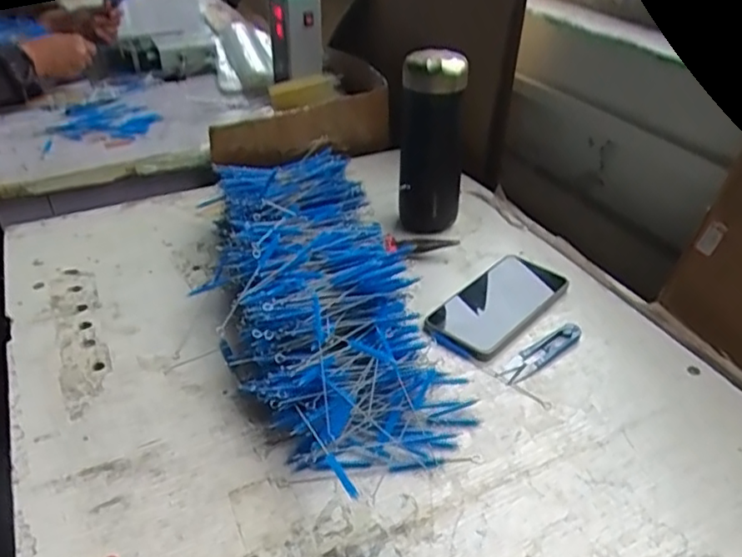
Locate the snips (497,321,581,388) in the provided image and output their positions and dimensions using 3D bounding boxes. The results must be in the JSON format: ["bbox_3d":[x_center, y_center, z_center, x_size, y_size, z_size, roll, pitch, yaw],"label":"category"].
[{"bbox_3d":[0.158,0.067,0.583,0.103,0.011,0.026,-25,42,-33],"label":"snips"}]

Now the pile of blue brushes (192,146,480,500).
[{"bbox_3d":[-0.057,0.005,0.610,0.185,0.076,0.424,-10,36,-15],"label":"pile of blue brushes"}]

